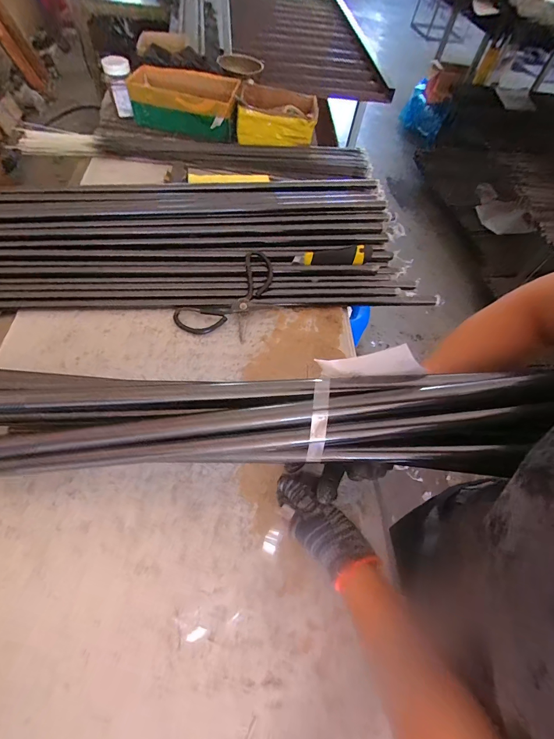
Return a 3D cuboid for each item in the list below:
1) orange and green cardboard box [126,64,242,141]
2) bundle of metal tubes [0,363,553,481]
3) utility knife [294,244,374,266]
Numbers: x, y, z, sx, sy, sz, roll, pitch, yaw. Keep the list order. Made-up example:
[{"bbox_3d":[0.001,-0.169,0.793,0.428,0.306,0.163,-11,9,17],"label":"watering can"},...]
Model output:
[{"bbox_3d":[-0.245,-0.721,0.913,0.279,0.102,0.128,13,59,1],"label":"orange and green cardboard box"},{"bbox_3d":[-0.057,0.052,0.357,0.661,0.063,0.094,-1,58,5],"label":"bundle of metal tubes"},{"bbox_3d":[0.121,-0.228,0.682,0.168,0.023,0.040,-10,61,-12],"label":"utility knife"}]

